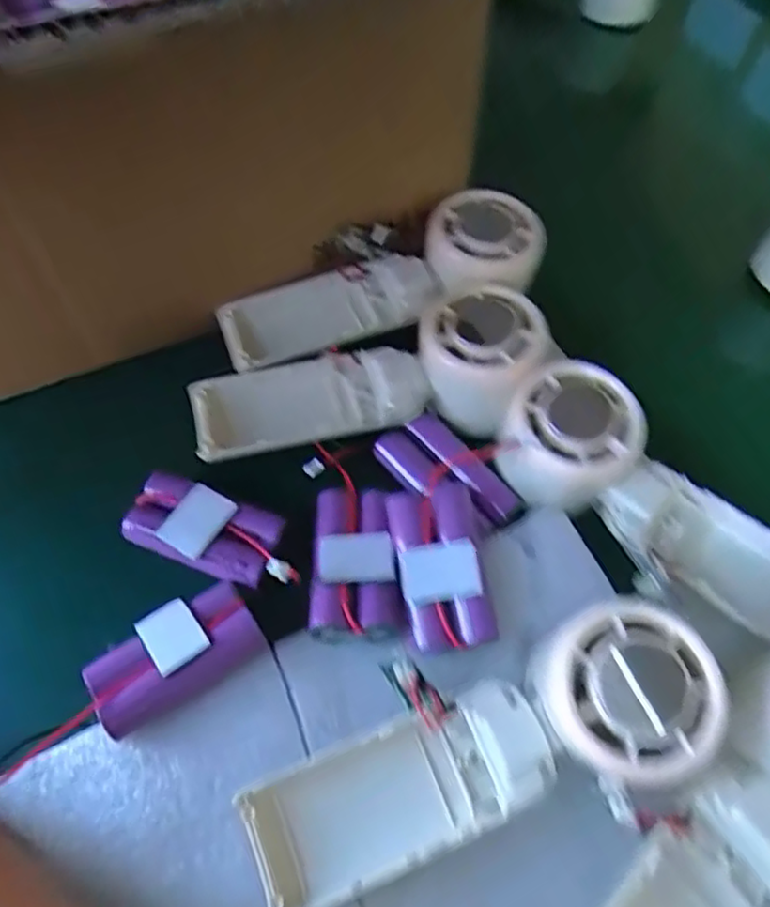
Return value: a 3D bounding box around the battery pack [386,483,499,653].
[{"bbox_3d":[0.022,0.047,0.271,0.035,0.023,0.063,-5,61,-4],"label":"battery pack"}]

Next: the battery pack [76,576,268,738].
[{"bbox_3d":[-0.084,0.078,0.258,0.065,0.014,0.036,-29,66,-16],"label":"battery pack"}]

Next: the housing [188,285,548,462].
[{"bbox_3d":[-0.007,-0.032,0.309,0.163,0.032,0.063,-13,63,6],"label":"housing"}]

